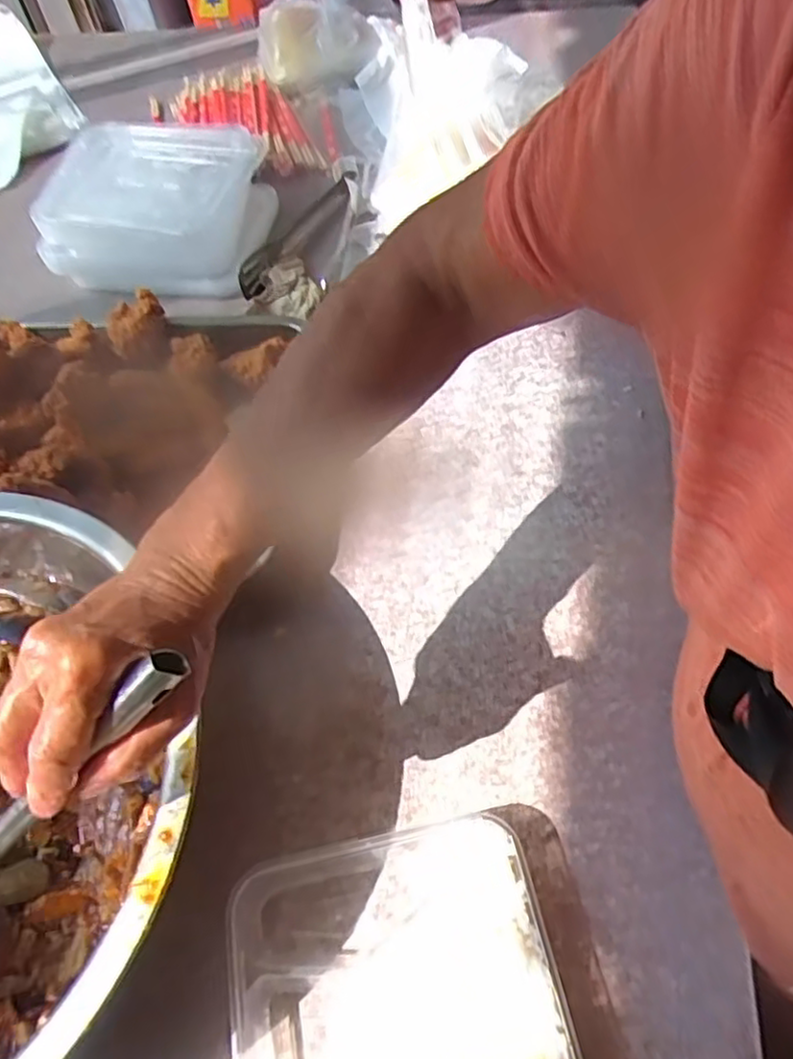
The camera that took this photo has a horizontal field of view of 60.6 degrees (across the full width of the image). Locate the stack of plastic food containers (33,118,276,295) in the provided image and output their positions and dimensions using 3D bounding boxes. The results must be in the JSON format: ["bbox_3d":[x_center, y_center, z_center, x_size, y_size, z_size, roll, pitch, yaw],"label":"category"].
[{"bbox_3d":[-0.274,-0.365,0.768,0.228,0.093,0.198,5,57,8],"label":"stack of plastic food containers"}]

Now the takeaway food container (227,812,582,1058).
[{"bbox_3d":[0.000,0.275,0.365,0.182,0.040,0.204,-10,58,-6],"label":"takeaway food container"}]

